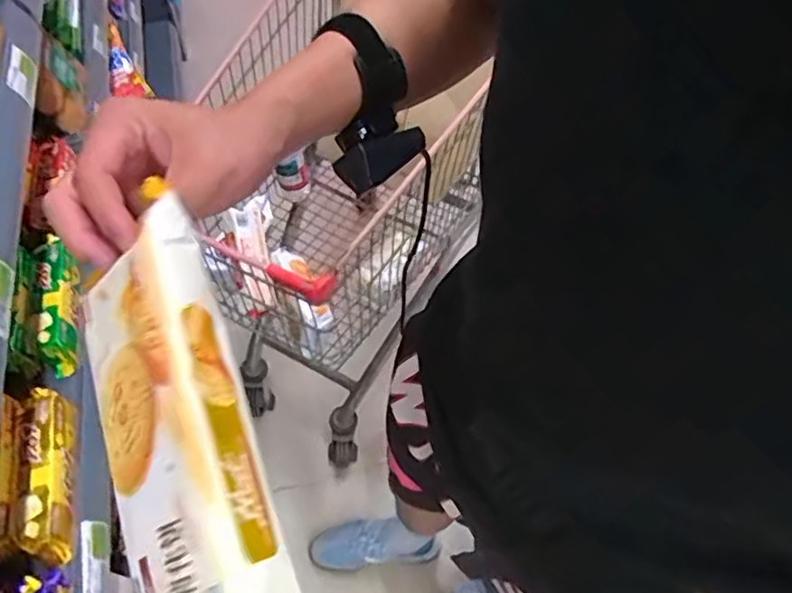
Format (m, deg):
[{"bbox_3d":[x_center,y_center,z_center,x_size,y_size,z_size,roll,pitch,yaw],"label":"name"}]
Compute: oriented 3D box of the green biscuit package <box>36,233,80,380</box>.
[{"bbox_3d":[-0.424,0.004,0.770,0.041,0.048,0.184,-11,70,-9],"label":"green biscuit package"}]

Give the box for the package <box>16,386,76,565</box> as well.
[{"bbox_3d":[-0.376,0.187,0.660,0.043,0.048,0.180,-10,58,-8],"label":"package"}]

